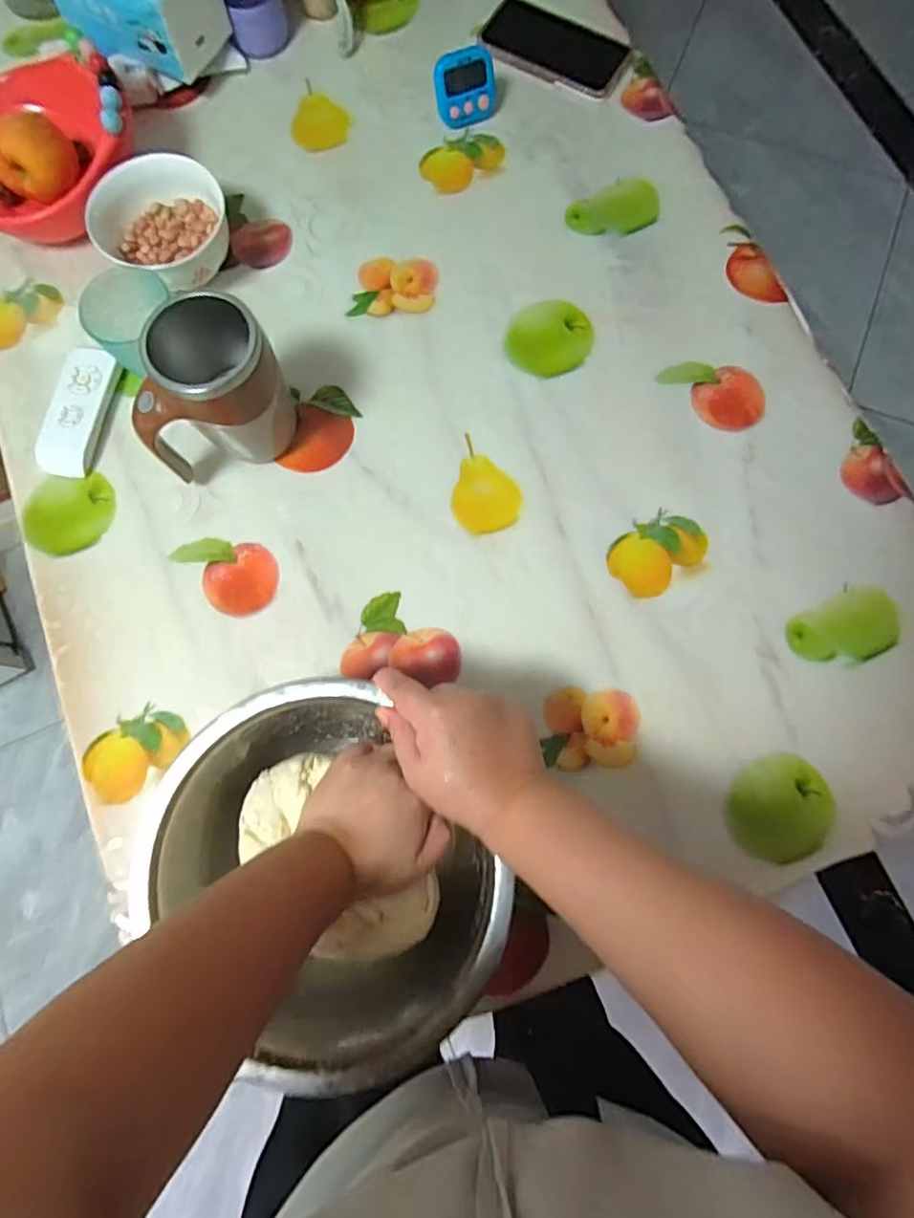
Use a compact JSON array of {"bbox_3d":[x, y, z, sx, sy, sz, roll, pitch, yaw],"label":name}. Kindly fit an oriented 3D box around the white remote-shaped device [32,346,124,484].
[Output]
[{"bbox_3d":[-0.368,-0.191,0.572,0.053,0.020,0.127,13,78,4],"label":"white remote-shaped device"}]

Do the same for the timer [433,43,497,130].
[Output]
[{"bbox_3d":[0.008,-0.554,0.622,0.063,0.061,0.020,-16,43,-1],"label":"timer"}]

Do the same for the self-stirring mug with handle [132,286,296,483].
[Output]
[{"bbox_3d":[-0.204,-0.169,0.498,0.077,0.138,0.129,39,81,9],"label":"self-stirring mug with handle"}]

